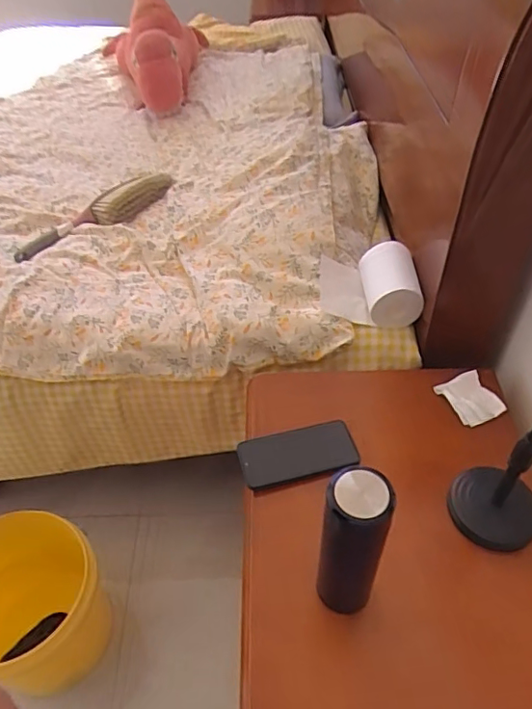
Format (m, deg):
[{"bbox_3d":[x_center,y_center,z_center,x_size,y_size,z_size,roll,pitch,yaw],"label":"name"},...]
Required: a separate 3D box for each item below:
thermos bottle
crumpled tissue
[{"bbox_3d":[0.089,0.204,0.573,0.064,0.224,0.066,9,47,11],"label":"thermos bottle"},{"bbox_3d":[0.305,0.066,0.818,0.066,0.035,0.081,-22,49,-18],"label":"crumpled tissue"}]

